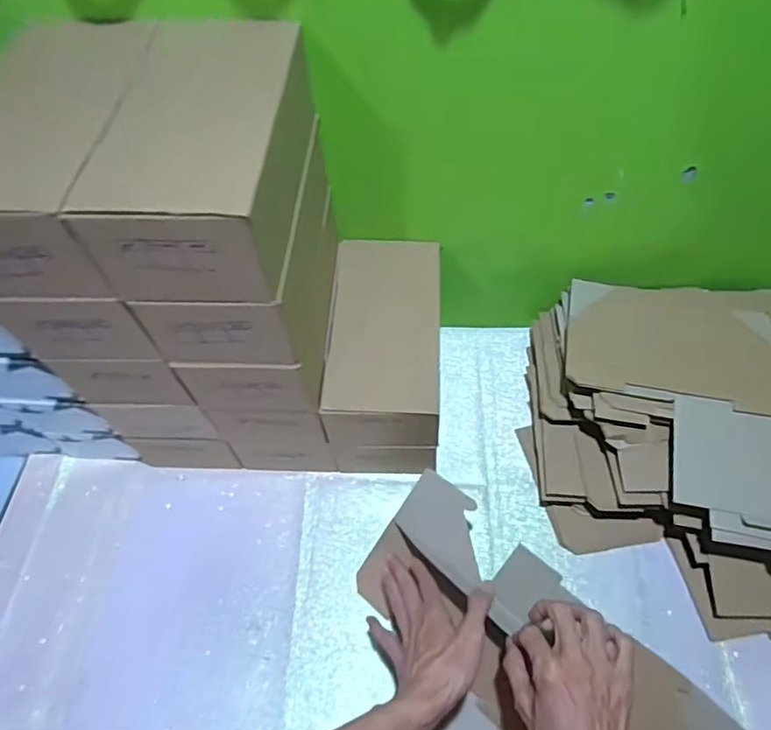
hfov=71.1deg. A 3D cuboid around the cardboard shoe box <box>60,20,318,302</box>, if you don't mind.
[{"bbox_3d":[-0.154,-0.196,0.489,0.143,0.103,0.276,4,58,5],"label":"cardboard shoe box"}]

